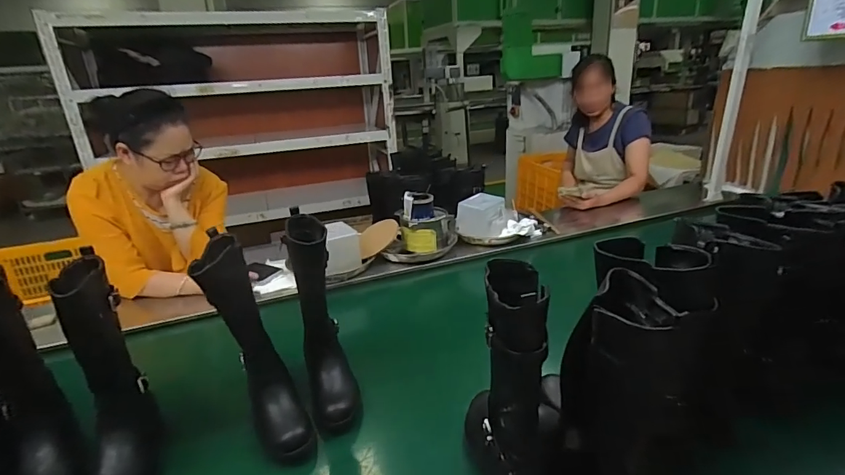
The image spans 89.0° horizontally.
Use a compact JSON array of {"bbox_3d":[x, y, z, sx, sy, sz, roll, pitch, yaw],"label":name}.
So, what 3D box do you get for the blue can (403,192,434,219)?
[{"bbox_3d":[-0.011,-0.091,1.260,0.089,0.067,0.063,-2,21,3],"label":"blue can"}]

